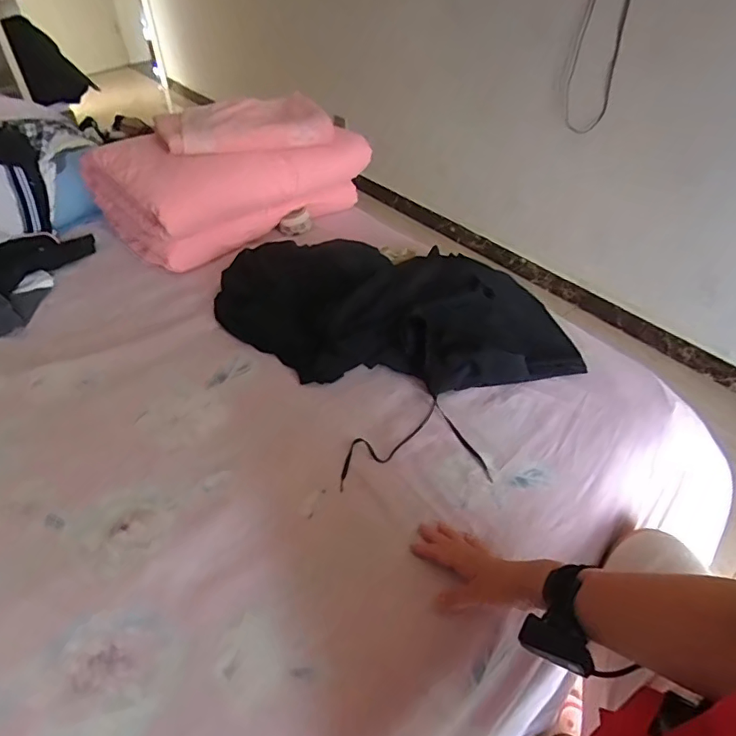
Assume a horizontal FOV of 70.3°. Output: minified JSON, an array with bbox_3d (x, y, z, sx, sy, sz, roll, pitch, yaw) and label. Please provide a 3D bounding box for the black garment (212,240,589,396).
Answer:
[{"bbox_3d":[0.039,-0.125,0.982,0.650,0.077,0.359,0,46,0],"label":"black garment"}]

